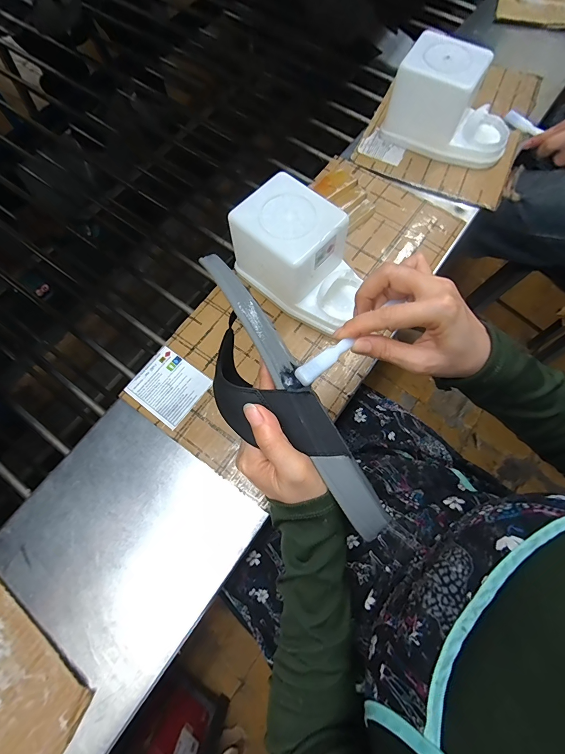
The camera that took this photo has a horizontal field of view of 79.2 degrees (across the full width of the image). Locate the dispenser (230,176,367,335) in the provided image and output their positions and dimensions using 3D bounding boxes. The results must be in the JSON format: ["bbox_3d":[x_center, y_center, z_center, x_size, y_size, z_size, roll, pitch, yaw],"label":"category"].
[{"bbox_3d":[0.032,-0.142,0.421,0.177,0.112,0.102,36,75,11],"label":"dispenser"}]

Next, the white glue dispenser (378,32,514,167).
[{"bbox_3d":[0.262,-0.411,0.517,0.187,0.108,0.095,27,74,9],"label":"white glue dispenser"}]

